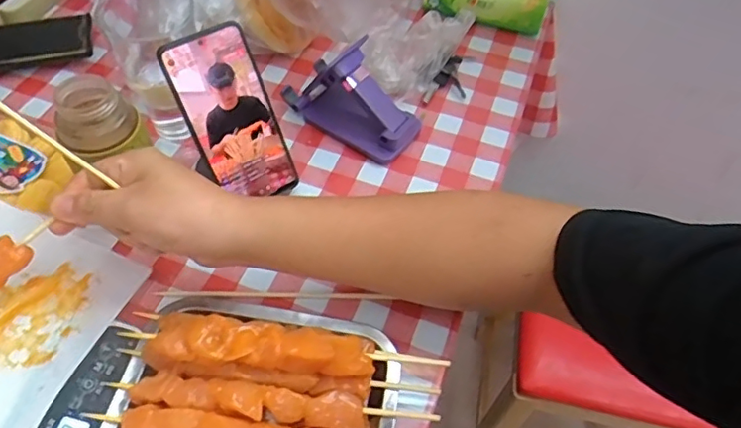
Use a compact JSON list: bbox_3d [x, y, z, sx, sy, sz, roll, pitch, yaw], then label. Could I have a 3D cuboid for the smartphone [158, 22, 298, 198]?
[{"bbox_3d":[-0.122,-0.085,0.510,0.077,0.155,0.006,-32,27,-21],"label":"smartphone"}]

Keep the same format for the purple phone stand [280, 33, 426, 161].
[{"bbox_3d":[-0.018,-0.126,0.596,0.144,0.080,0.063,33,58,19],"label":"purple phone stand"}]

